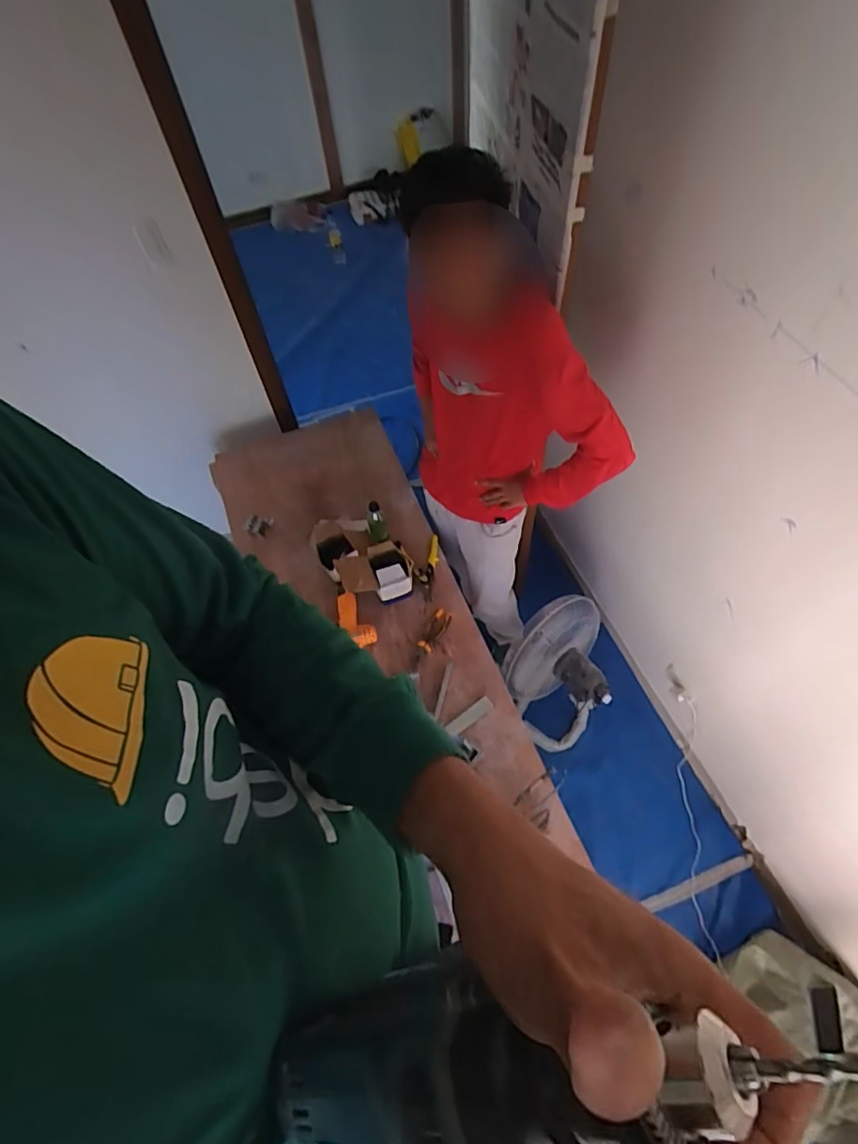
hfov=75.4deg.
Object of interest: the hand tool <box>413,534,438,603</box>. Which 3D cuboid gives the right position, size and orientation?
[{"bbox_3d":[-0.011,-0.016,1.699,0.066,0.020,0.242,6,59,7],"label":"hand tool"}]

